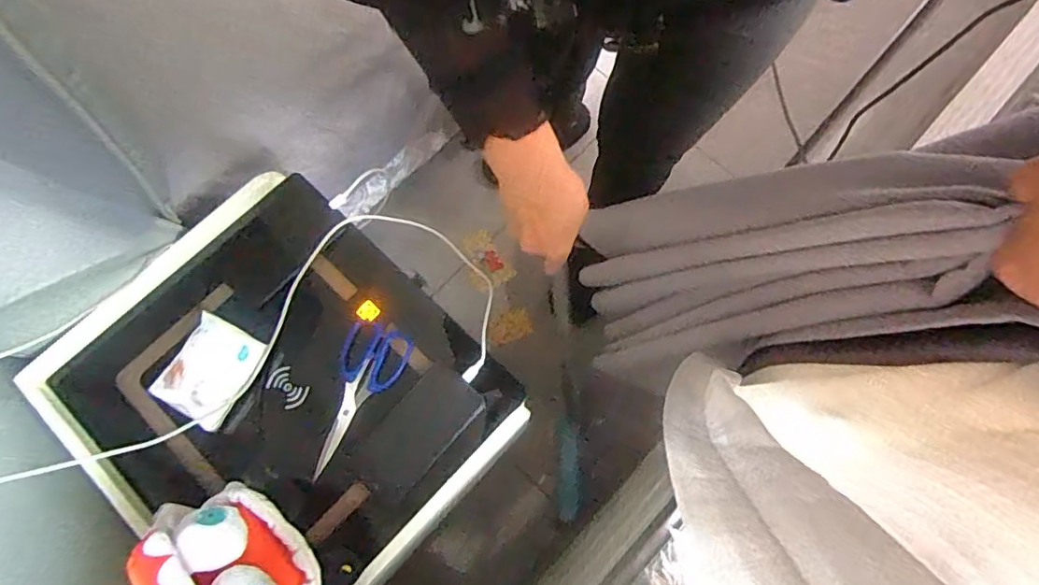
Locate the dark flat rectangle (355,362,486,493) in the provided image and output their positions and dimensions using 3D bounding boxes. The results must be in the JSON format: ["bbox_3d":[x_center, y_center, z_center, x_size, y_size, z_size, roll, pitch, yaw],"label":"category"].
[{"bbox_3d":[-0.112,0.153,0.664,0.076,0.011,0.143,38,76,10],"label":"dark flat rectangle"}]

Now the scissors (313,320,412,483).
[{"bbox_3d":[-0.192,0.121,0.672,0.079,0.007,0.178,20,73,6],"label":"scissors"}]

